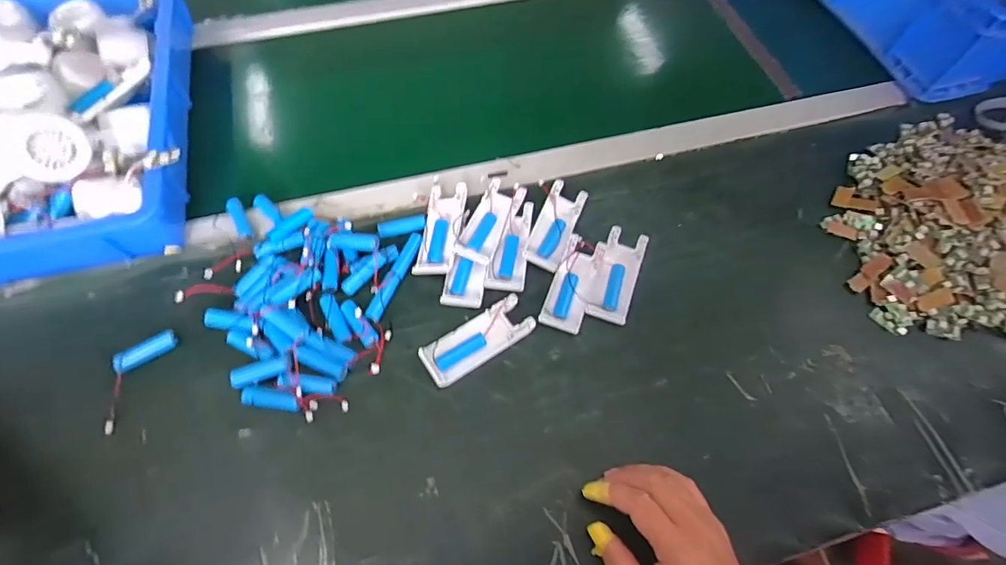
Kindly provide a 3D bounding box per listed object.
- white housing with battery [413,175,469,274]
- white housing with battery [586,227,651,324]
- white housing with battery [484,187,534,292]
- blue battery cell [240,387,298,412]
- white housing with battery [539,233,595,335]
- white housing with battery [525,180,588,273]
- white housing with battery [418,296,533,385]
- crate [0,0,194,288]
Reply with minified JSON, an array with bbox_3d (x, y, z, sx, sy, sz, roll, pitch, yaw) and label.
[{"bbox_3d":[-0.062,-0.058,0.497,0.043,0.026,0.109,8,62,3],"label":"white housing with battery"},{"bbox_3d":[0.115,-0.008,0.475,0.039,0.011,0.101,19,63,8],"label":"white housing with battery"},{"bbox_3d":[0.010,-0.046,0.492,0.037,0.022,0.114,10,62,4],"label":"white housing with battery"},{"bbox_3d":[-0.200,0.102,0.411,0.048,0.019,0.016,6,62,2],"label":"blue battery cell"},{"bbox_3d":[0.068,0.000,0.472,0.040,0.017,0.102,17,63,8],"label":"white housing with battery"},{"bbox_3d":[0.055,-0.061,0.499,0.039,0.015,0.102,22,63,10],"label":"white housing with battery"},{"bbox_3d":[-0.023,0.054,0.446,0.106,0.013,0.042,-31,67,-17],"label":"white housing with battery"},{"bbox_3d":[-0.492,-0.199,0.503,0.277,0.112,0.406,-14,63,-9],"label":"crate"}]

